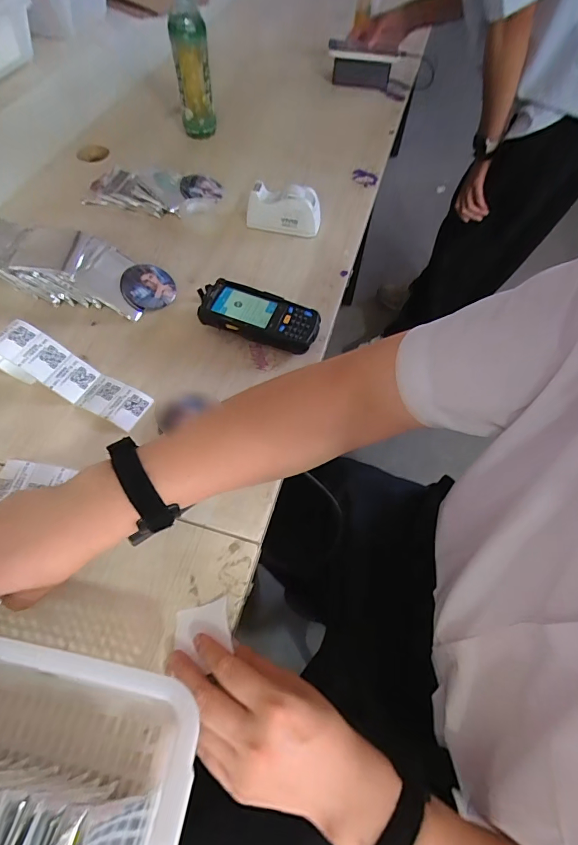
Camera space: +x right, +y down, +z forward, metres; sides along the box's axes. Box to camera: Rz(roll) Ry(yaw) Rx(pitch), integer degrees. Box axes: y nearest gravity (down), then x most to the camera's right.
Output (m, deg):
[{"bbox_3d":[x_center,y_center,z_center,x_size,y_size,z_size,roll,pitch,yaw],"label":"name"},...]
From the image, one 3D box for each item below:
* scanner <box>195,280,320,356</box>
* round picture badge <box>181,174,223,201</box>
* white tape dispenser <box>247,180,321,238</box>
[{"bbox_3d":[-0.044,-0.141,0.546,0.166,0.044,0.068,14,60,7],"label":"scanner"},{"bbox_3d":[-0.149,-0.398,0.699,0.070,0.011,0.062,19,62,3],"label":"round picture badge"},{"bbox_3d":[-0.007,-0.341,0.659,0.115,0.058,0.050,12,60,6],"label":"white tape dispenser"}]

